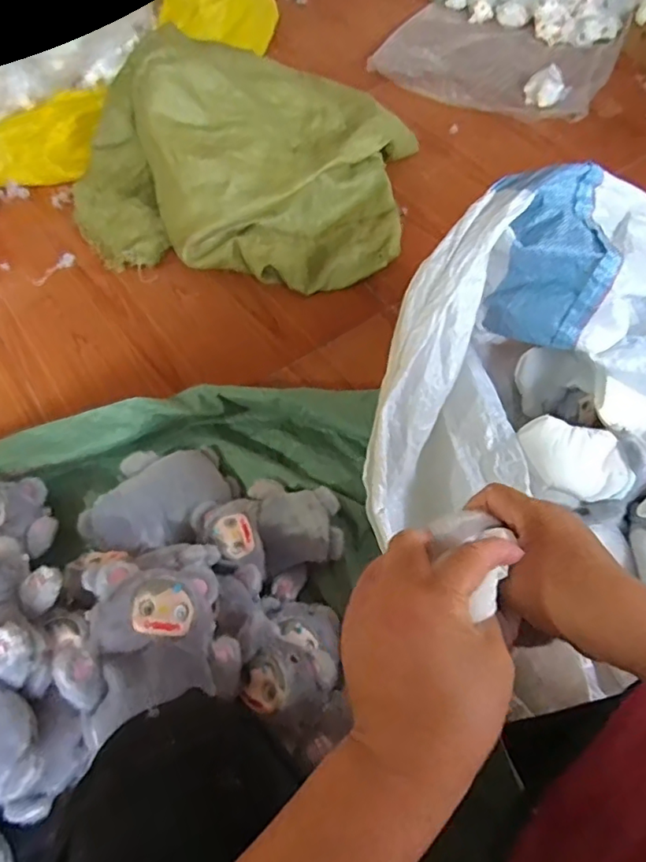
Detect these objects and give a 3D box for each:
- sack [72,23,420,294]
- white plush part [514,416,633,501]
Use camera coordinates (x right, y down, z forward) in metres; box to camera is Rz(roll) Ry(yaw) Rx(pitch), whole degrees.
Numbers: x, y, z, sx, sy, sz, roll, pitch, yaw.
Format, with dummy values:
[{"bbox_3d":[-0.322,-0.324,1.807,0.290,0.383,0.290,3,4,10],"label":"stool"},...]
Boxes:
[{"bbox_3d":[-0.165,-0.529,1.086,0.649,0.223,0.496,8,59,6],"label":"sack"},{"bbox_3d":[0.316,0.034,0.717,0.136,0.055,0.086,15,96,0],"label":"white plush part"}]

